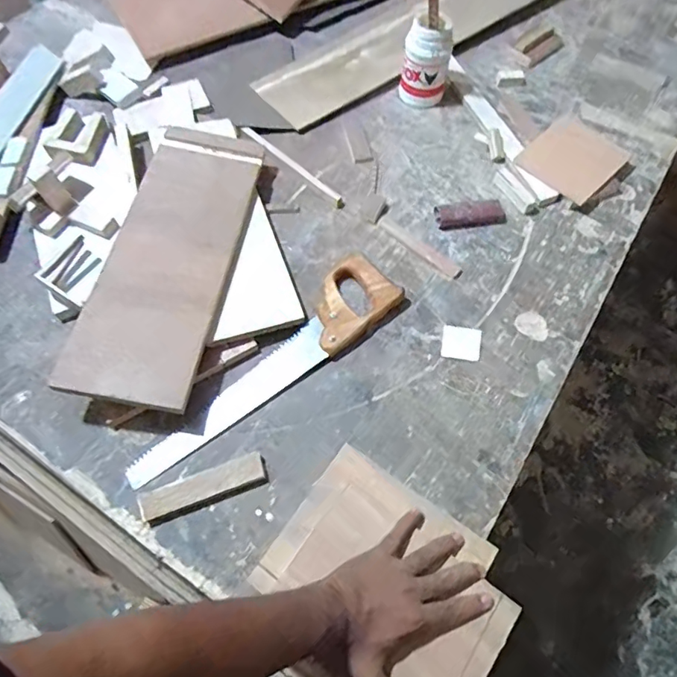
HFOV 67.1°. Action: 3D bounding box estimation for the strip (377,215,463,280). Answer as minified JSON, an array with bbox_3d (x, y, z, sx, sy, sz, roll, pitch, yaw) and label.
[{"bbox_3d":[0.121,-0.137,0.768,0.148,0.005,0.025,39,68,15],"label":"strip"}]

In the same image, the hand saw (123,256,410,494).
[{"bbox_3d":[-0.091,0.037,0.662,0.416,0.030,0.092,-40,71,-20],"label":"hand saw"}]

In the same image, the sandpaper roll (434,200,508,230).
[{"bbox_3d":[0.206,-0.193,0.784,0.108,0.030,0.031,-6,64,-6],"label":"sandpaper roll"}]

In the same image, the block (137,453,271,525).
[{"bbox_3d":[-0.157,0.176,0.602,0.146,0.010,0.039,-18,66,-11],"label":"block"}]

